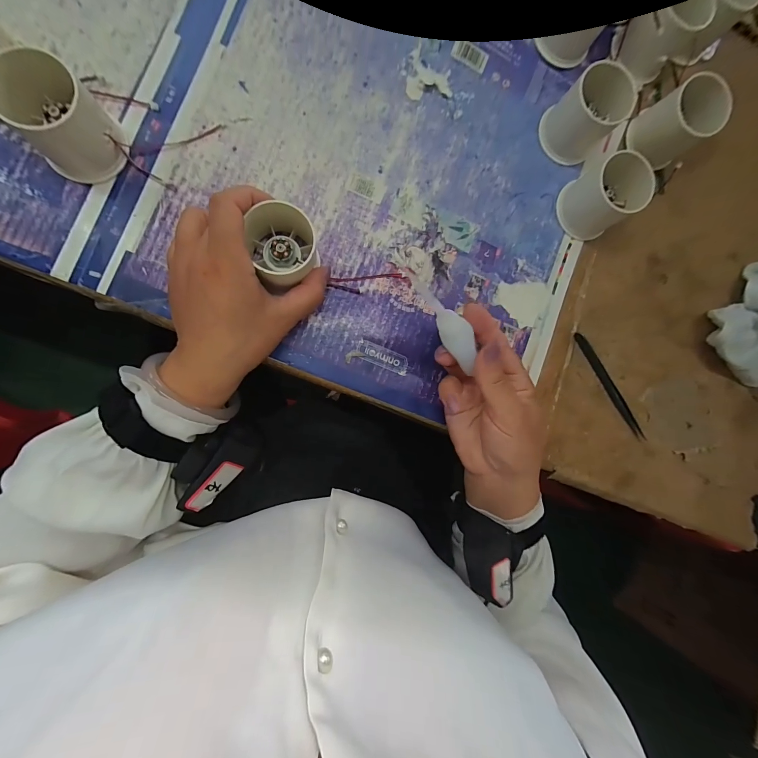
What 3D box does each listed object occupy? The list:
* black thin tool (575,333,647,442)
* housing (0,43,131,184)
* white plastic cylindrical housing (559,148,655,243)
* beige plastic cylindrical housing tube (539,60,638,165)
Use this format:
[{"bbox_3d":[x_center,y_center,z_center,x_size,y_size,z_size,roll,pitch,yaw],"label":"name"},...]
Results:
[{"bbox_3d":[0.222,0.010,0.321,0.009,0.010,0.124,-37,96,-8],"label":"black thin tool"},{"bbox_3d":[-0.210,-0.171,0.225,0.053,0.052,0.053,0,90,-10],"label":"housing"},{"bbox_3d":[0.205,-0.166,0.301,0.062,0.048,0.054,-34,96,-8],"label":"white plastic cylindrical housing"},{"bbox_3d":[0.185,-0.235,0.297,0.063,0.050,0.051,-43,97,-7],"label":"beige plastic cylindrical housing tube"}]

